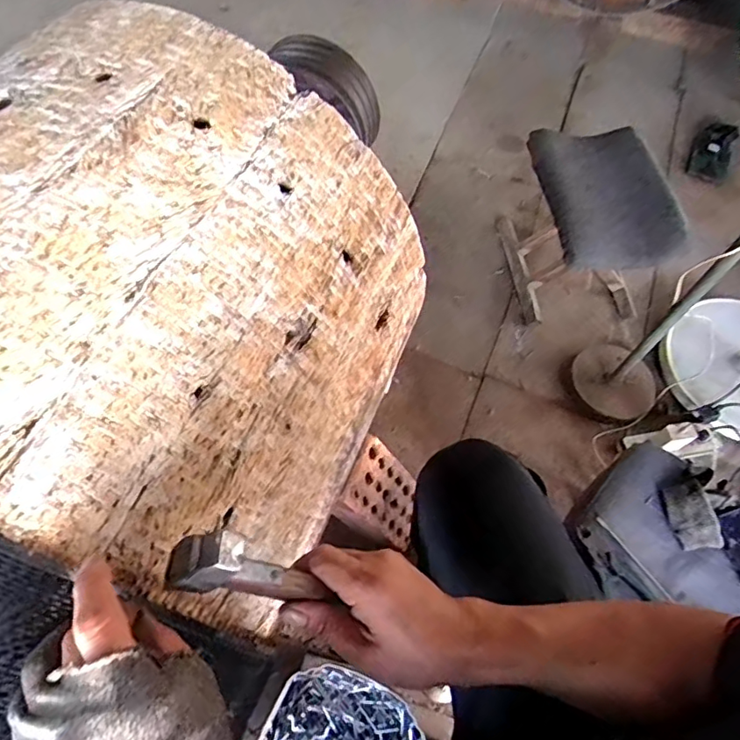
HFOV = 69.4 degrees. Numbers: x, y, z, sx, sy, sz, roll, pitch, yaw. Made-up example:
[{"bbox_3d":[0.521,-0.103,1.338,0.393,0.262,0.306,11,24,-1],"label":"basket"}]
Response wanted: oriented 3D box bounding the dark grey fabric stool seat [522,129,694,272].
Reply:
[{"bbox_3d":[0.437,-0.338,1.010,0.231,0.147,0.304,-10,58,-5],"label":"dark grey fabric stool seat"}]

